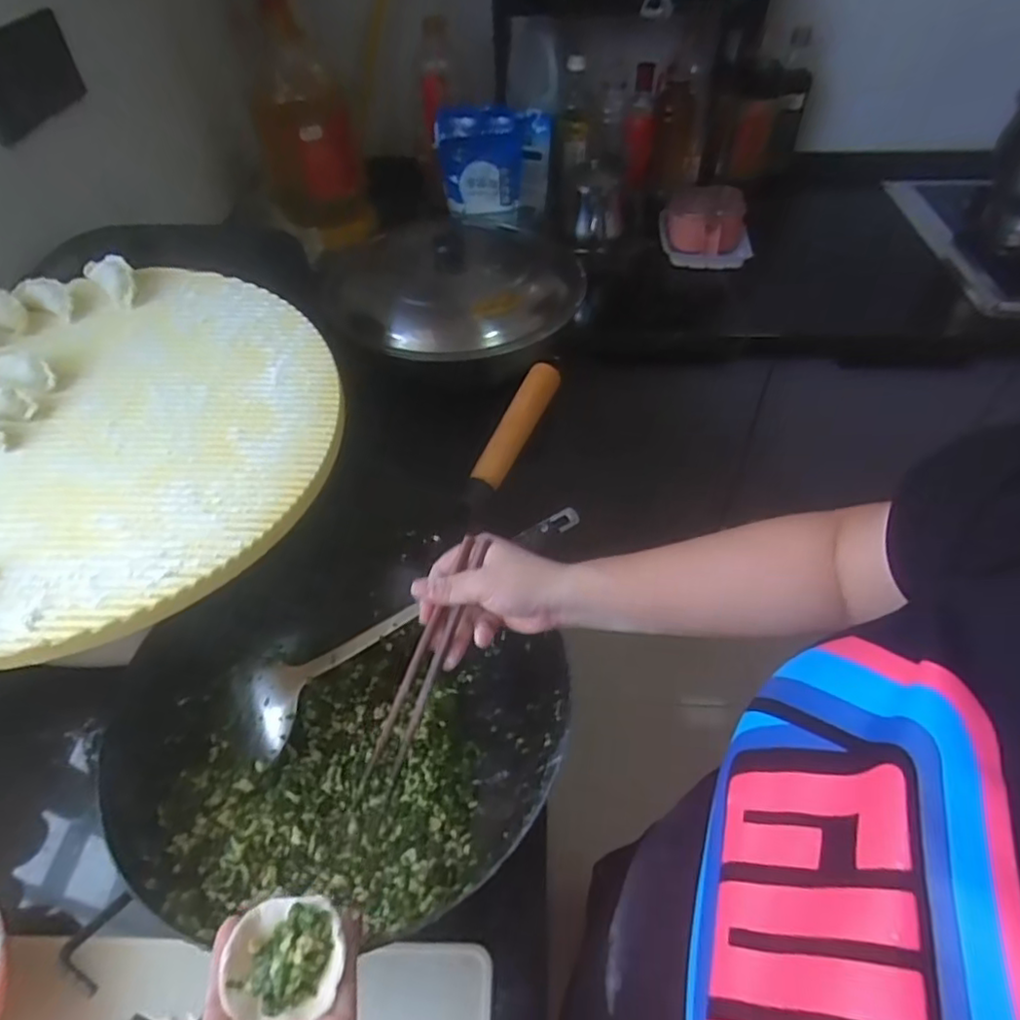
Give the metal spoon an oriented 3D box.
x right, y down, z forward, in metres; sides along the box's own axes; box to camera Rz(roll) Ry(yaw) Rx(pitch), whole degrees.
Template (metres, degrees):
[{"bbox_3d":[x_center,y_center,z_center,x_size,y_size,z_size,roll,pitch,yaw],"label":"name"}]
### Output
[{"bbox_3d":[-0.081,0.080,0.546,0.309,0.069,0.058,-31,58,-21],"label":"metal spoon"}]

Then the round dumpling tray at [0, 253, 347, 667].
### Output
[{"bbox_3d":[-0.327,-0.070,0.496,0.368,0.028,0.372,0,53,1],"label":"round dumpling tray"}]

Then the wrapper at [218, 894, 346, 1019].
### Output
[{"bbox_3d":[-0.119,0.237,0.342,0.055,0.013,0.054,-2,53,-1],"label":"wrapper"}]

